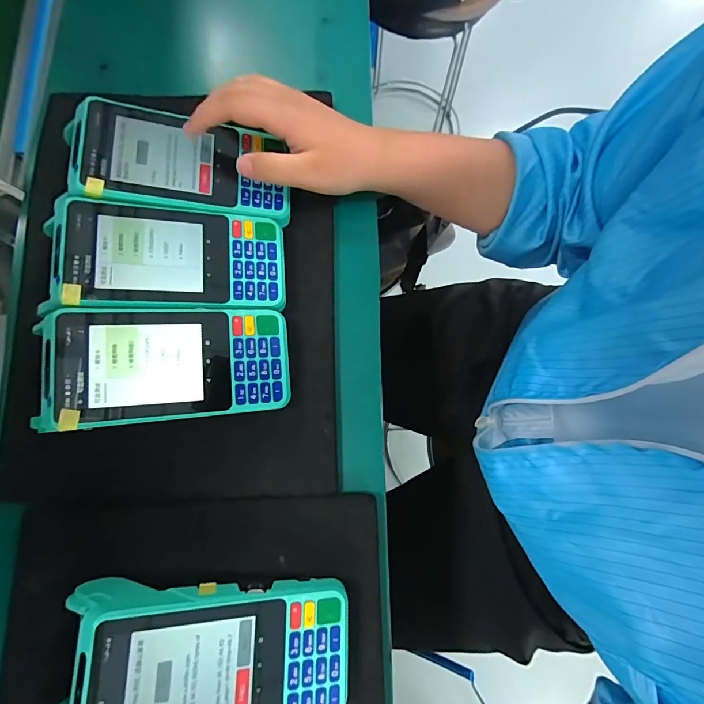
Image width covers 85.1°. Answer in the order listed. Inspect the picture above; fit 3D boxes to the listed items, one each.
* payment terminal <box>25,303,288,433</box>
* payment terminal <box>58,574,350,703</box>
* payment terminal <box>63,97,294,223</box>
[{"bbox_3d":[-0.117,0.009,0.263,0.139,0.061,0.074,-6,79,-1],"label":"payment terminal"},{"bbox_3d":[-0.084,0.185,0.227,0.162,0.062,0.084,2,79,0],"label":"payment terminal"},{"bbox_3d":[-0.122,-0.141,0.290,0.140,0.056,0.079,-2,79,-1],"label":"payment terminal"}]

